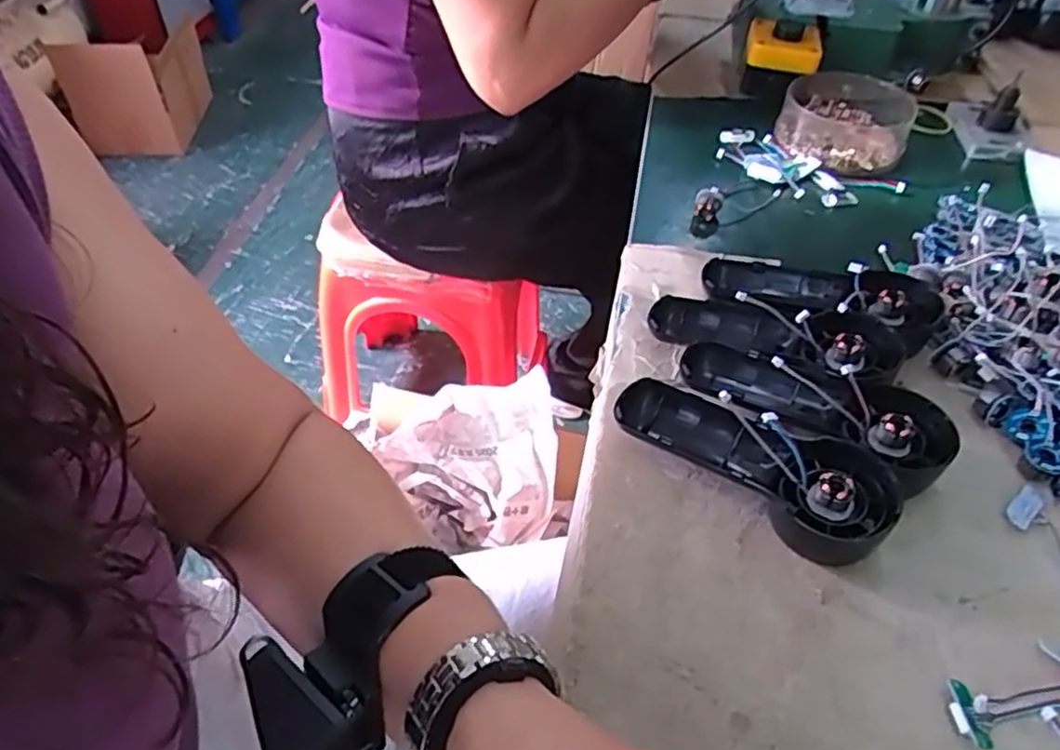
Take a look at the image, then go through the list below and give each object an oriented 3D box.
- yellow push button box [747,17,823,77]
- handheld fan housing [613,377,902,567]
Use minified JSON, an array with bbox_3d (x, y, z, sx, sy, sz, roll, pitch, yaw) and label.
[{"bbox_3d":[0.254,-0.330,0.720,0.066,0.025,0.075,13,47,8],"label":"yellow push button box"},{"bbox_3d":[0.119,0.045,0.392,0.147,0.035,0.052,28,52,23],"label":"handheld fan housing"}]

